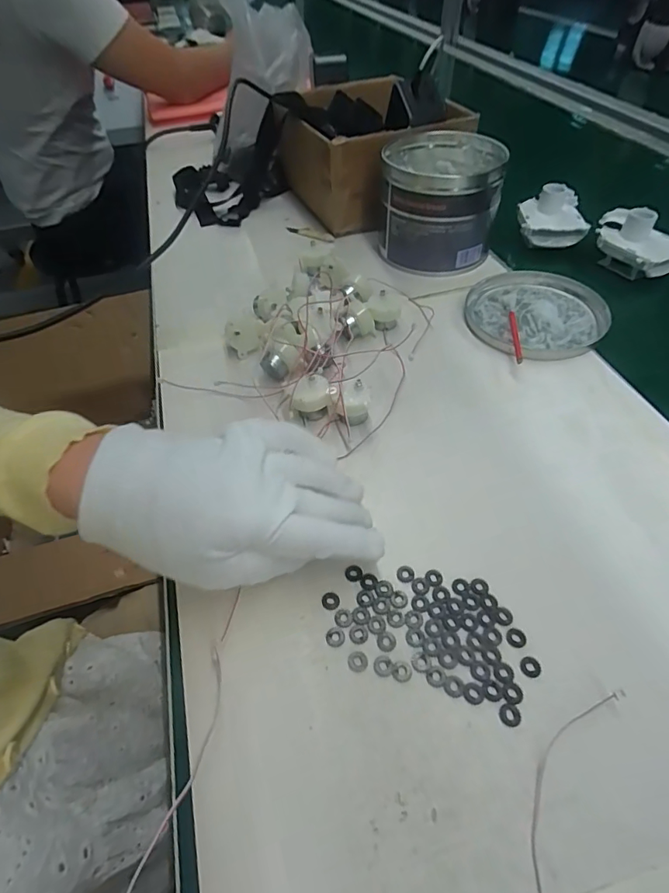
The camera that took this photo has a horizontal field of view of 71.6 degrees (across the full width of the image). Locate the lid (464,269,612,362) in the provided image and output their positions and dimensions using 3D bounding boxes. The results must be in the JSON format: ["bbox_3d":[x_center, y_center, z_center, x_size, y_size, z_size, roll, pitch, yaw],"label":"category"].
[{"bbox_3d":[0.202,-0.134,0.458,0.139,0.013,0.127,-1,50,1],"label":"lid"}]

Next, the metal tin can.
[{"bbox_3d":[0.116,-0.271,0.518,0.118,0.100,0.126,8,50,8],"label":"metal tin can"}]

